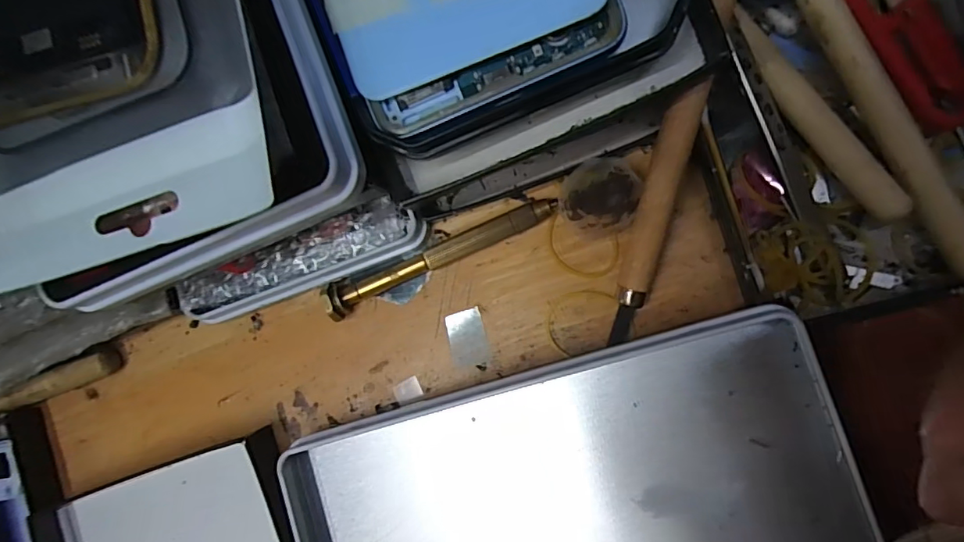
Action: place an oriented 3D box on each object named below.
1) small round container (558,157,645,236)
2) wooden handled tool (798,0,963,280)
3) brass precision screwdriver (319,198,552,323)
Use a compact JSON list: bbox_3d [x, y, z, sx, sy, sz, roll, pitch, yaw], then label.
[{"bbox_3d":[0.042,-0.026,0.185,0.028,0.015,0.024,-9,86,9],"label":"small round container"},{"bbox_3d":[0.127,-0.045,0.162,0.010,0.012,0.104,-27,84,7],"label":"wooden handled tool"},{"bbox_3d":[-0.016,-0.007,0.195,0.092,0.013,0.012,-26,84,7],"label":"brass precision screwdriver"}]

